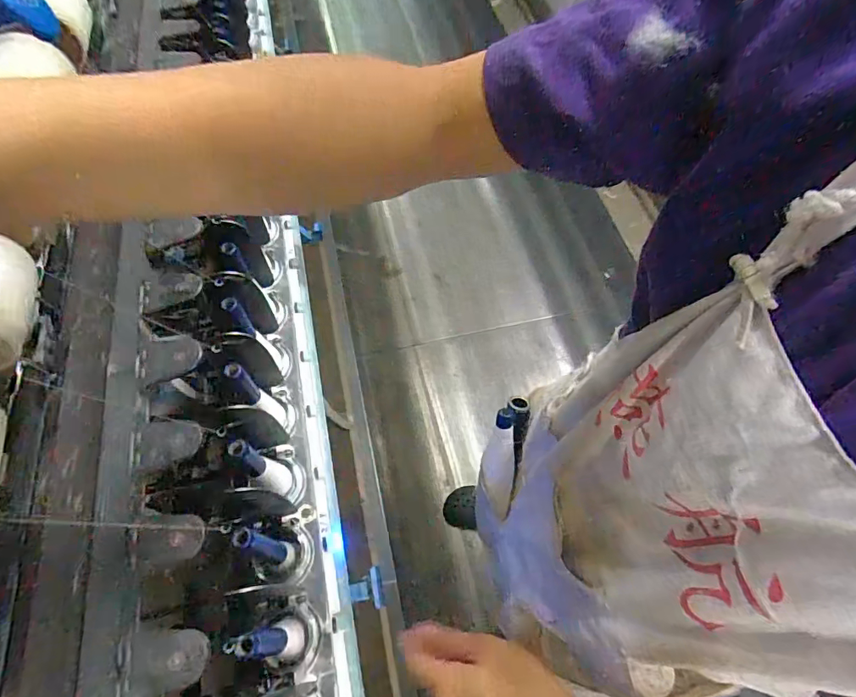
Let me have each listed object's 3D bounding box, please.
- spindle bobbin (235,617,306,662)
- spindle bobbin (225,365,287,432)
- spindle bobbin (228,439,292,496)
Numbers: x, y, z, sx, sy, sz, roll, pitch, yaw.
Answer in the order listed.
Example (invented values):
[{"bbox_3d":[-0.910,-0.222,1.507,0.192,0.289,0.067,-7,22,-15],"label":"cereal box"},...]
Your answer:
[{"bbox_3d":[-0.126,0.241,0.395,0.031,0.083,0.032,-10,61,-6],"label":"spindle bobbin"},{"bbox_3d":[-0.166,0.045,0.479,0.026,0.128,0.035,-37,68,-20],"label":"spindle bobbin"},{"bbox_3d":[-0.149,0.108,0.441,0.032,0.096,0.024,35,66,17],"label":"spindle bobbin"}]

